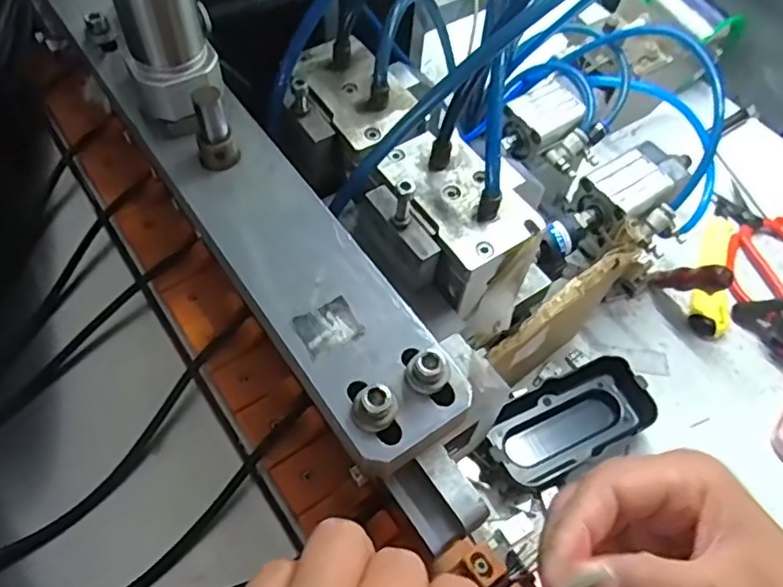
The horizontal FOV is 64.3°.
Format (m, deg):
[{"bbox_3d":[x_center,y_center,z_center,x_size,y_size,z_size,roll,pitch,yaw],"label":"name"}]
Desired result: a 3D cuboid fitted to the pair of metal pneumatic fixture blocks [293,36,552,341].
[{"bbox_3d":[0.005,-0.051,0.288,0.067,0.053,0.153,-26,63,-20],"label":"pair of metal pneumatic fixture blocks"}]

